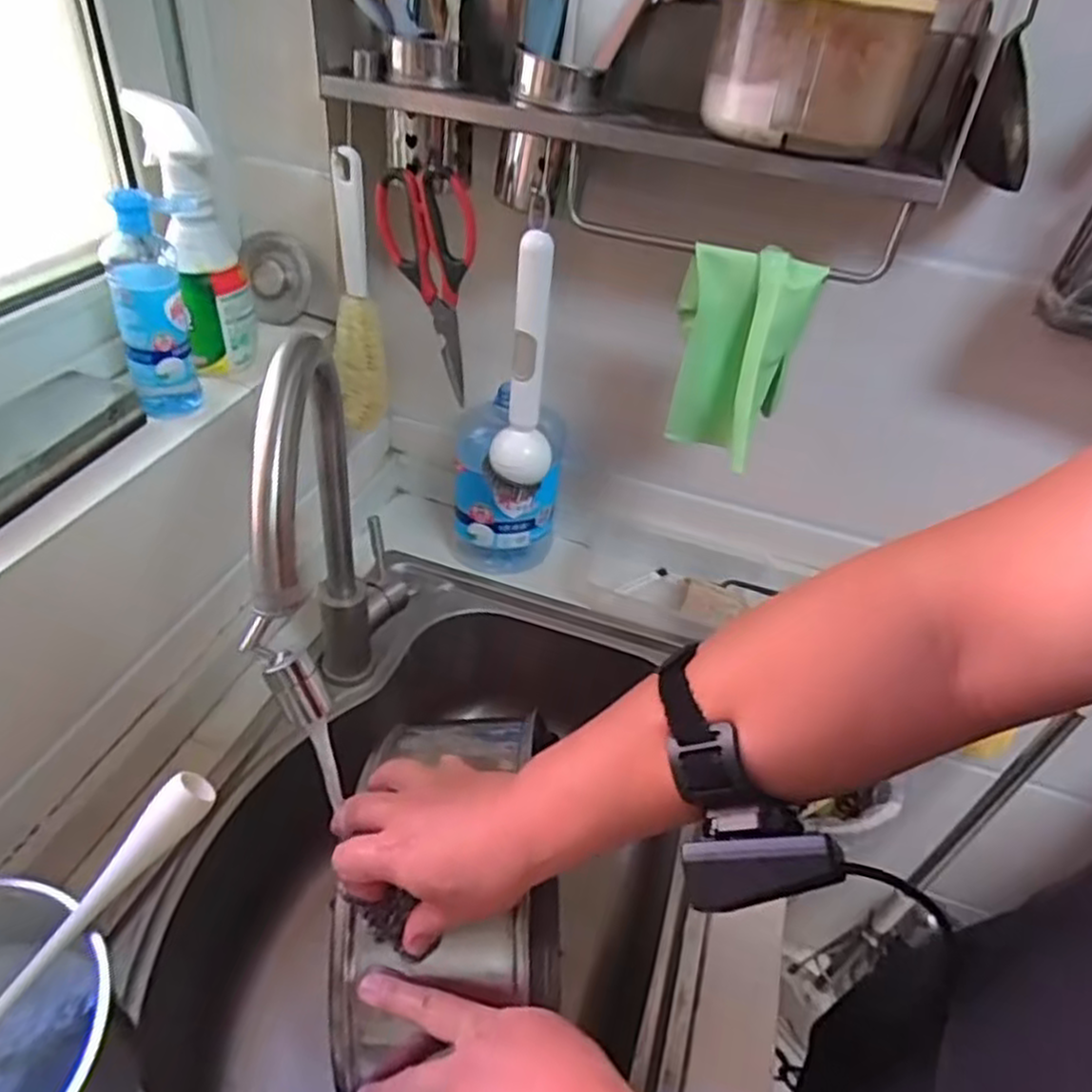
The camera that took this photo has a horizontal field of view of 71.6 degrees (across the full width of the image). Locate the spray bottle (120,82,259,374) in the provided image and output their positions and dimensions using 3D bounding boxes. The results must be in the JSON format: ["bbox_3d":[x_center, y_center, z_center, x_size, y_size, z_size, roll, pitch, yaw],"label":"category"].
[{"bbox_3d":[-0.288,-0.256,0.629,0.054,0.199,0.084,-16,45,-26],"label":"spray bottle"}]

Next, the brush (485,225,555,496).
[{"bbox_3d":[-0.017,-0.149,0.673,0.049,0.235,0.040,22,41,17],"label":"brush"}]

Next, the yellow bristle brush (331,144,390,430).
[{"bbox_3d":[-0.174,-0.227,0.702,0.046,0.249,0.030,3,40,-6],"label":"yellow bristle brush"}]

